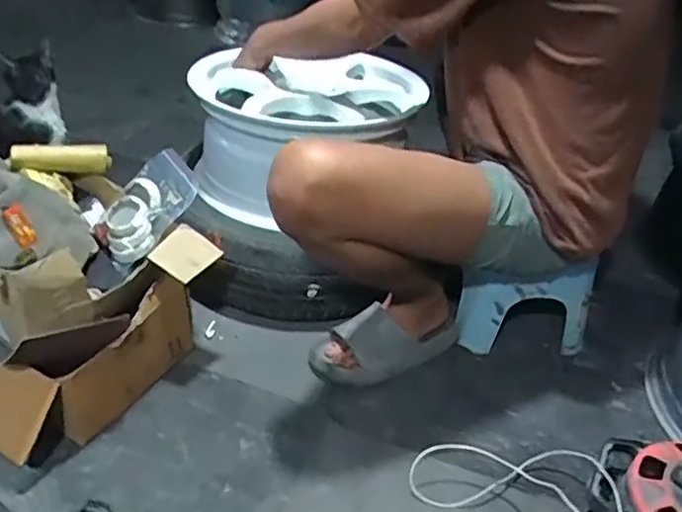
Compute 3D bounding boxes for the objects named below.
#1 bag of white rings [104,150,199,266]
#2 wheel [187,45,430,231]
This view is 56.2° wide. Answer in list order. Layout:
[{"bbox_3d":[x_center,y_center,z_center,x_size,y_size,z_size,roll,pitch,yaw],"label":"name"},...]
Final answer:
[{"bbox_3d":[-0.314,-0.083,1.034,0.177,0.032,0.128,-42,63,-8],"label":"bag of white rings"},{"bbox_3d":[-0.044,-0.243,1.235,0.410,0.208,0.407,3,36,-2],"label":"wheel"}]

